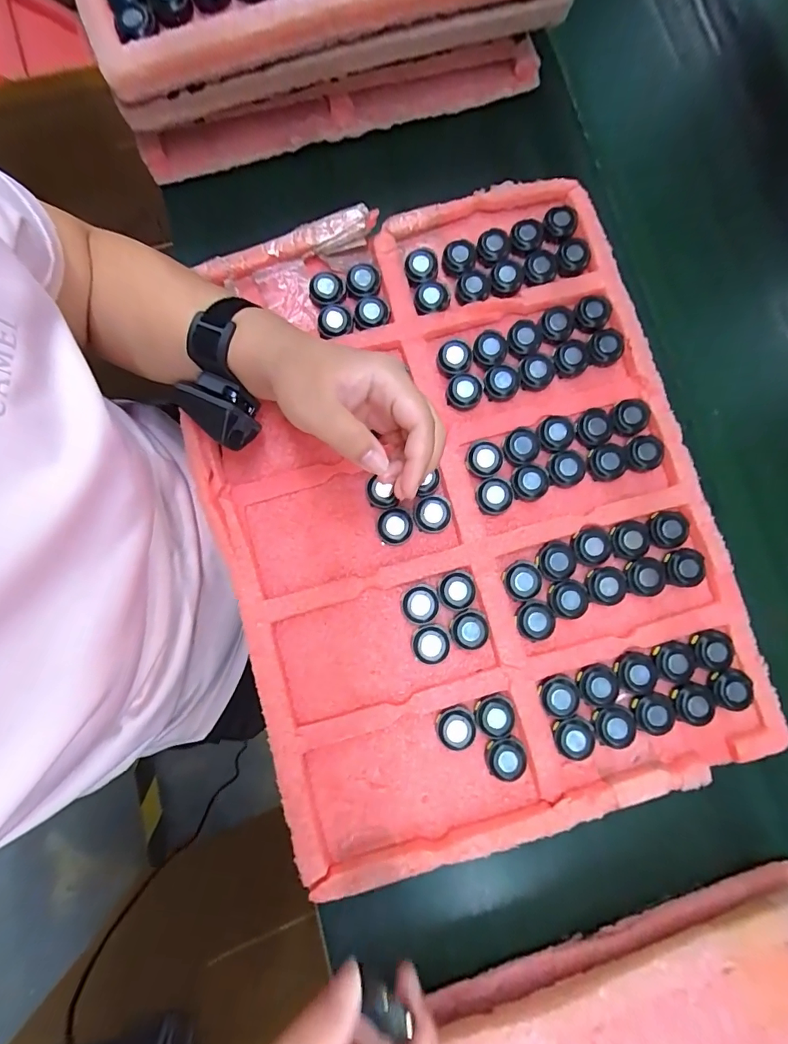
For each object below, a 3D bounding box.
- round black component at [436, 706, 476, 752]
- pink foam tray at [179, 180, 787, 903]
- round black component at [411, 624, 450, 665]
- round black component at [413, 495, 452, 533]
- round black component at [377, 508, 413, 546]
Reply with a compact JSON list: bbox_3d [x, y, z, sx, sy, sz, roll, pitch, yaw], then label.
[{"bbox_3d":[0.047,0.153,0.331,0.028,0.012,0.030,0,81,-3],"label":"round black component"},{"bbox_3d":[0.054,-0.023,0.360,0.374,0.025,0.497,-15,80,-3],"label":"pink foam tray"},{"bbox_3d":[0.028,0.094,0.341,0.028,0.014,0.029,0,81,-3],"label":"round black component"},{"bbox_3d":[0.031,-0.007,0.355,0.029,0.011,0.028,0,81,-3],"label":"round black component"},{"bbox_3d":[0.001,0.003,0.352,0.028,0.016,0.027,0,81,-3],"label":"round black component"}]

